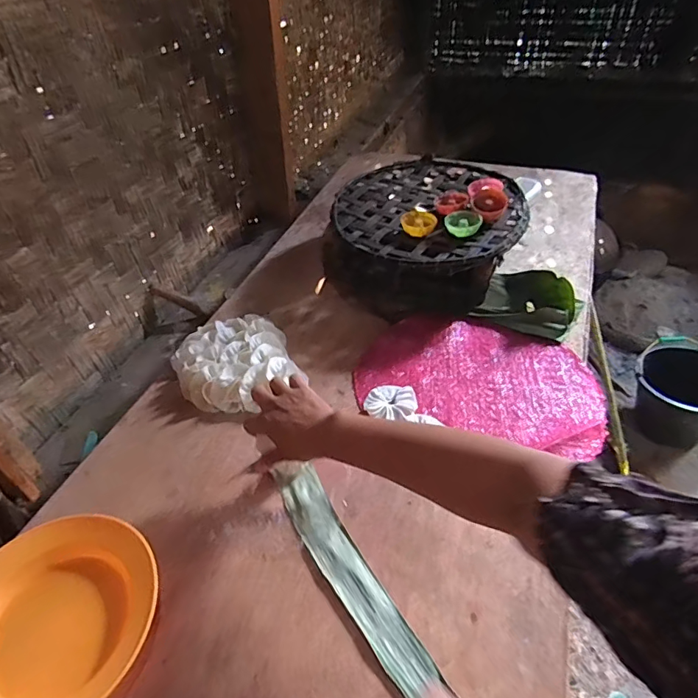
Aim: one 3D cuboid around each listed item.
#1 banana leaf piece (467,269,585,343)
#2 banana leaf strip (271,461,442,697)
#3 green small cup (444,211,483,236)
[{"bbox_3d":[0.318,-0.094,0.841,0.168,0.059,0.143,25,52,28],"label":"banana leaf piece"},{"bbox_3d":[0.021,0.272,0.529,0.054,0.007,0.375,-27,49,-21],"label":"banana leaf strip"},{"bbox_3d":[0.200,-0.219,0.838,0.064,0.029,0.058,8,45,14],"label":"green small cup"}]

